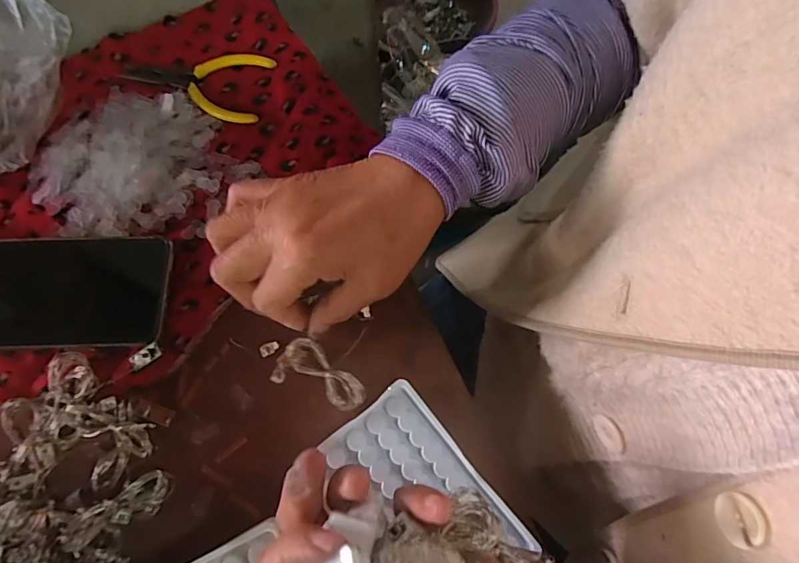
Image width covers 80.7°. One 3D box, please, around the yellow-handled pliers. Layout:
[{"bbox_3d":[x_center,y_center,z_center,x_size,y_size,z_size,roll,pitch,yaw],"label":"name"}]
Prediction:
[{"bbox_3d":[-0.163,-0.162,0.376,0.115,0.005,0.063,10,72,4],"label":"yellow-handled pliers"}]

